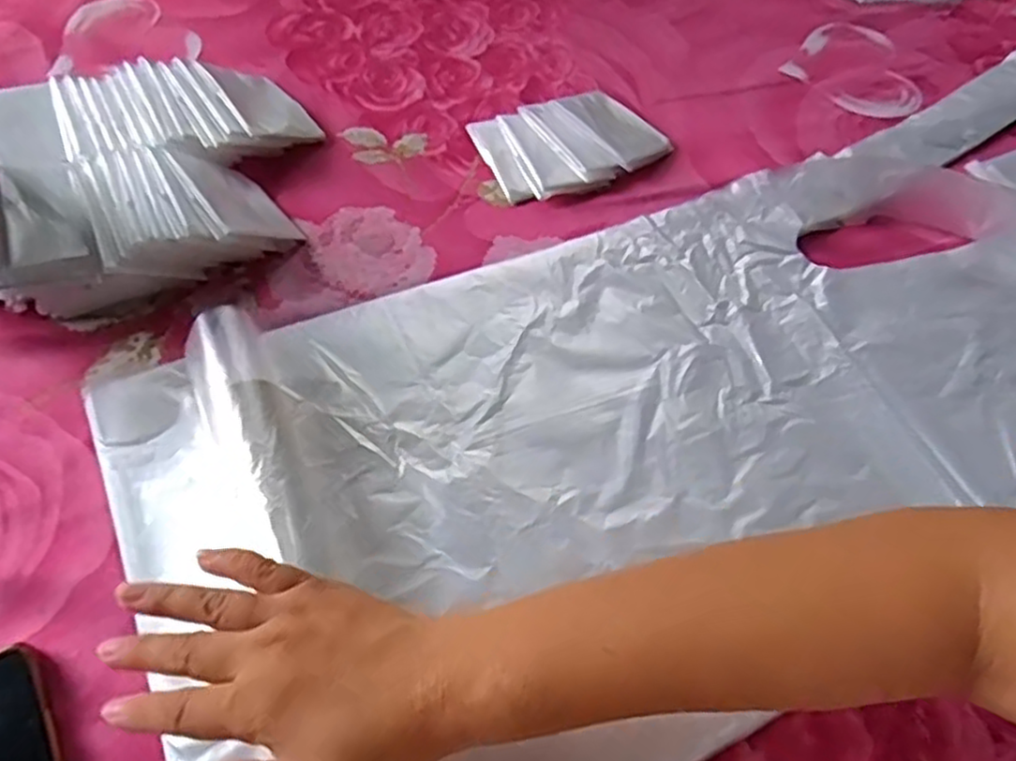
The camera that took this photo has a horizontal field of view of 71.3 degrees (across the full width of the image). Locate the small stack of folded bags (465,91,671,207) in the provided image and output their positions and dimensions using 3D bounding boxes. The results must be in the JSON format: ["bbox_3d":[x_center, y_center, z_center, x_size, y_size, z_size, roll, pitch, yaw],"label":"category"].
[{"bbox_3d":[0.051,-0.184,0.542,0.139,0.021,0.088,-20,63,-14],"label":"small stack of folded bags"}]

